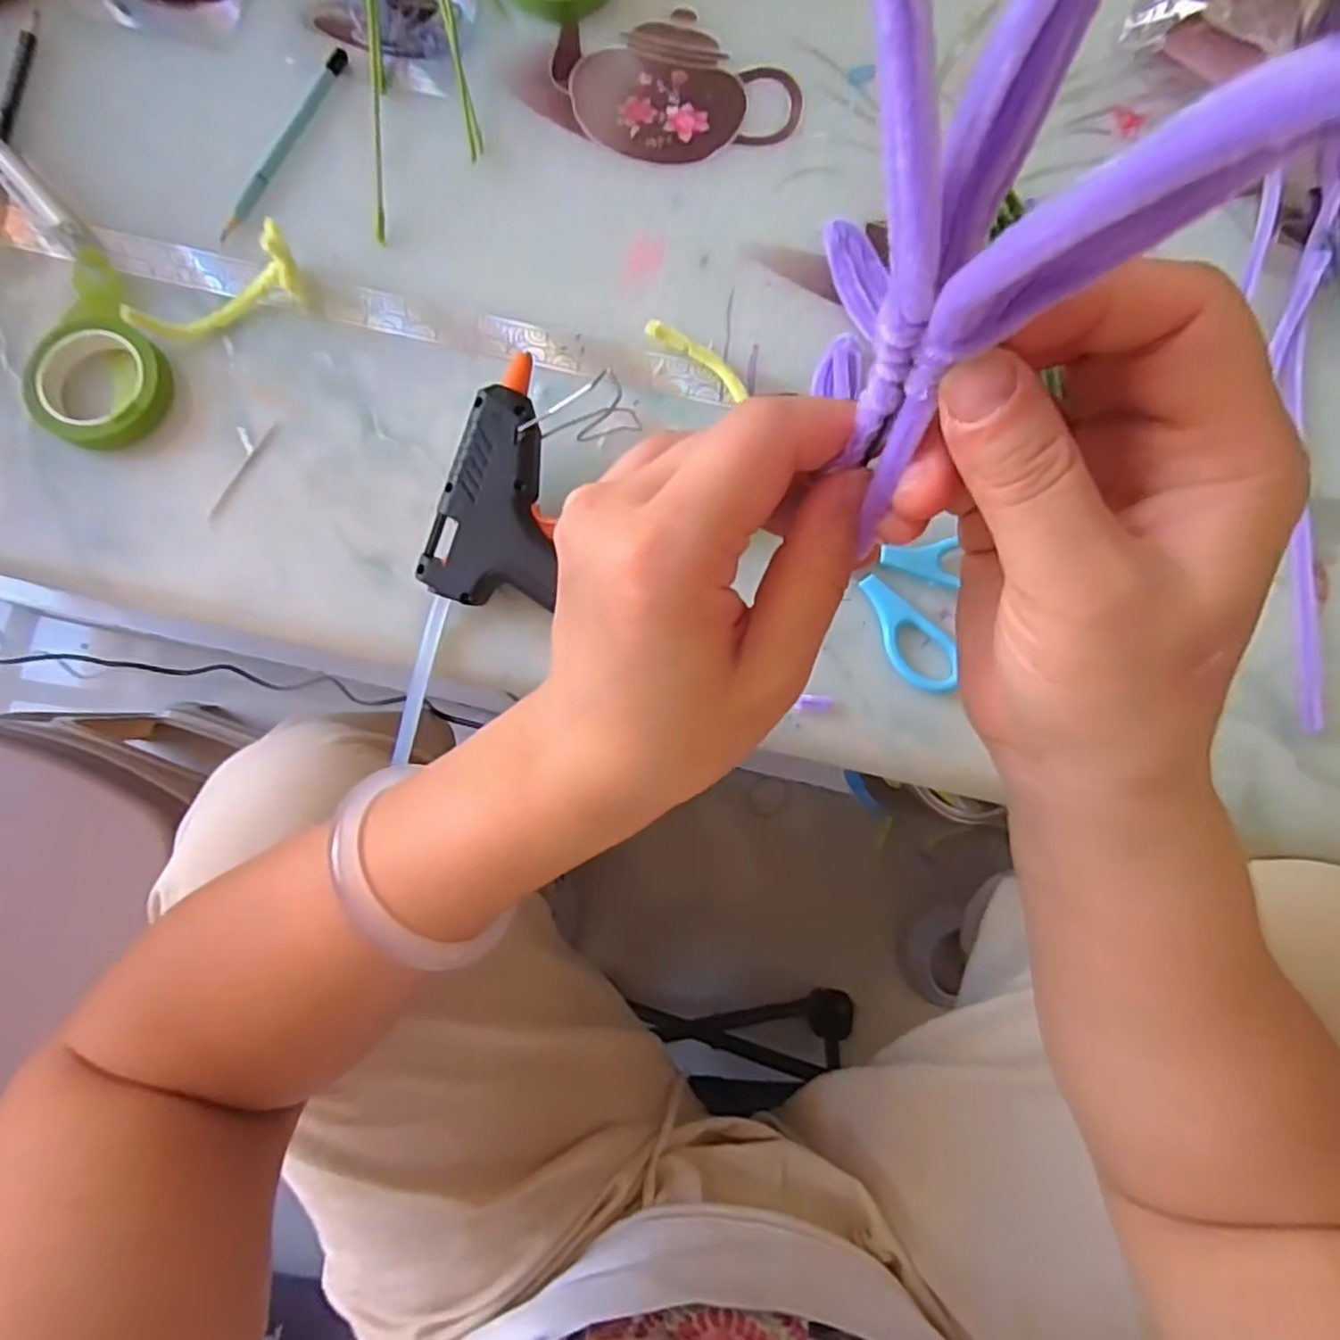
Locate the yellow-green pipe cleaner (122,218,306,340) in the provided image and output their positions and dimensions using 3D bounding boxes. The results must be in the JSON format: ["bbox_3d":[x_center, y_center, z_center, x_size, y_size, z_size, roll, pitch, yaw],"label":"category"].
[{"bbox_3d":[-0.222,-0.183,0.340,0.084,0.024,0.027,-28,82,-5],"label":"yellow-green pipe cleaner"}]

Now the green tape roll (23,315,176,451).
[{"bbox_3d":[-0.277,-0.138,0.339,0.063,0.015,0.061,0,80,-1],"label":"green tape roll"}]

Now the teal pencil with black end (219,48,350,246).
[{"bbox_3d":[-0.205,-0.281,0.370,0.013,0.004,0.124,23,81,3],"label":"teal pencil with black end"}]

